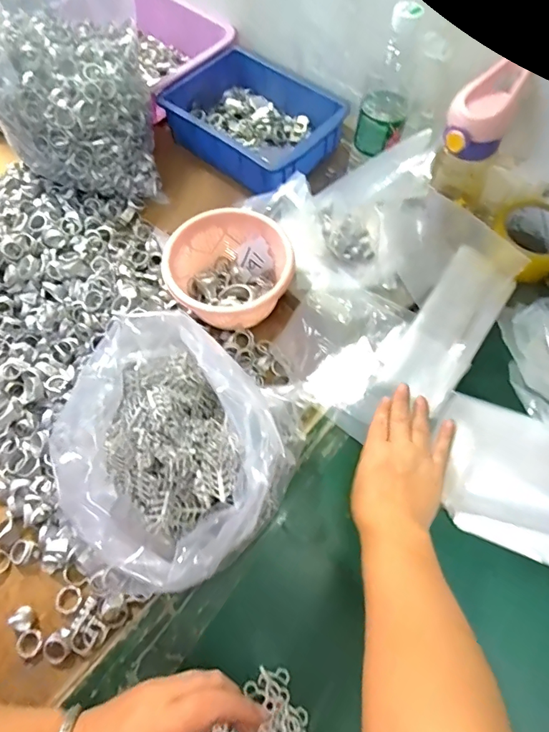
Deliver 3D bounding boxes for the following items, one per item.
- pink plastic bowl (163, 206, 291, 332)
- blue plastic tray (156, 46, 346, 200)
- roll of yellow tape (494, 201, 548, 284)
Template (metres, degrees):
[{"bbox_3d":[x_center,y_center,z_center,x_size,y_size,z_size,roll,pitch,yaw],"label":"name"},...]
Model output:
[{"bbox_3d":[-0.053,-0.112,0.550,0.146,0.079,0.141,-33,69,-14],"label":"pink plastic bowl"},{"bbox_3d":[-0.030,-0.382,0.694,0.244,0.066,0.203,37,70,16],"label":"blue plastic tray"},{"bbox_3d":[0.329,-0.161,0.578,0.093,0.048,0.100,0,64,0],"label":"roll of yellow tape"}]

